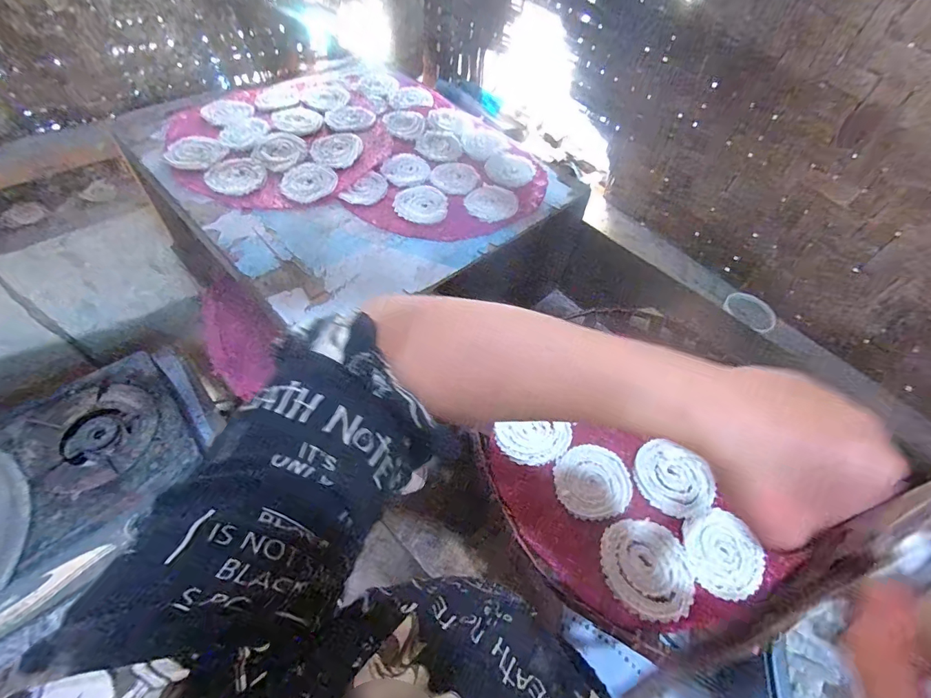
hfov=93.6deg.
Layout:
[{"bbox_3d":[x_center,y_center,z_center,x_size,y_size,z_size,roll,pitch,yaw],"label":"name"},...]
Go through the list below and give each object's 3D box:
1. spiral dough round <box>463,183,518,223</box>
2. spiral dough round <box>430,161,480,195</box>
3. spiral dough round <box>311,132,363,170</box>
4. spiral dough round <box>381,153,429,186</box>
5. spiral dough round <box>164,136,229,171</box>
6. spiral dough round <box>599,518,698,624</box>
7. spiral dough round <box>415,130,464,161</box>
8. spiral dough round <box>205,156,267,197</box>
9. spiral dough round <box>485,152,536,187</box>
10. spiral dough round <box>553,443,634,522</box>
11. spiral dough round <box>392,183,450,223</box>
[{"bbox_3d":[0.041,-0.227,0.675,0.081,0.005,0.076,3,54,-4],"label":"spiral dough round"},{"bbox_3d":[-0.016,-0.277,0.702,0.073,0.004,0.075,3,54,-4],"label":"spiral dough round"},{"bbox_3d":[-0.206,-0.320,0.707,0.080,0.018,0.080,3,54,-4],"label":"spiral dough round"},{"bbox_3d":[-0.096,-0.291,0.706,0.072,0.010,0.065,-37,65,-28],"label":"spiral dough round"},{"bbox_3d":[-0.416,-0.307,0.674,0.094,0.010,0.078,14,54,5],"label":"spiral dough round"},{"bbox_3d":[0.174,0.209,0.417,0.082,0.005,0.086,3,54,-4],"label":"spiral dough round"},{"bbox_3d":[-0.042,-0.348,0.748,0.075,0.011,0.081,3,54,-4],"label":"spiral dough round"},{"bbox_3d":[-0.340,-0.261,0.657,0.076,0.014,0.080,3,54,-4],"label":"spiral dough round"},{"bbox_3d":[0.074,-0.298,0.727,0.080,0.005,0.086,3,54,-4],"label":"spiral dough round"},{"bbox_3d":[0.136,0.139,0.464,0.081,0.004,0.078,3,54,-4],"label":"spiral dough round"},{"bbox_3d":[-0.066,-0.224,0.665,0.079,0.007,0.085,3,54,-4],"label":"spiral dough round"}]

